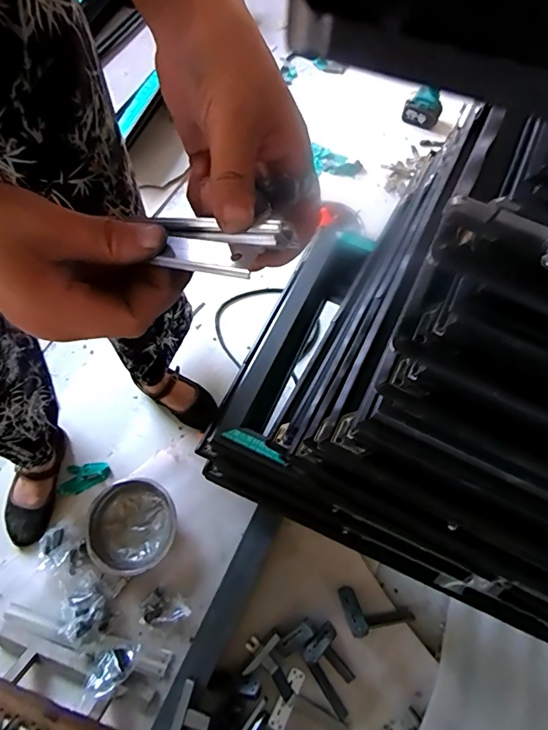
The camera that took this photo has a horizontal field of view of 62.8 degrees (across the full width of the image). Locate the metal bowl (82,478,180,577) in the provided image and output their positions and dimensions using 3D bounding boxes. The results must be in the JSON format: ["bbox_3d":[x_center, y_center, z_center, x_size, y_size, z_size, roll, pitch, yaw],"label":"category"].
[{"bbox_3d":[-0.303,0.342,0.952,0.192,0.084,0.186,-11,64,-10],"label":"metal bowl"}]

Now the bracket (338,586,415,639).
[{"bbox_3d":[0.215,0.490,0.915,0.148,0.066,0.090,-9,64,-8],"label":"bracket"}]

